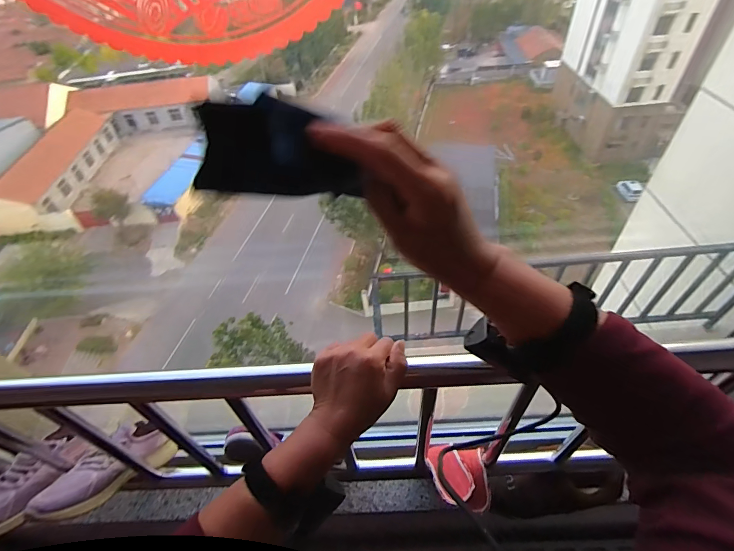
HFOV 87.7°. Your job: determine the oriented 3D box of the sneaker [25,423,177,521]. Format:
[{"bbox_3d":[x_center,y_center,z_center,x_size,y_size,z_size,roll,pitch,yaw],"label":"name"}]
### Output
[{"bbox_3d":[-0.460,0.334,0.671,0.079,0.079,0.222,18,14,21],"label":"sneaker"}]

